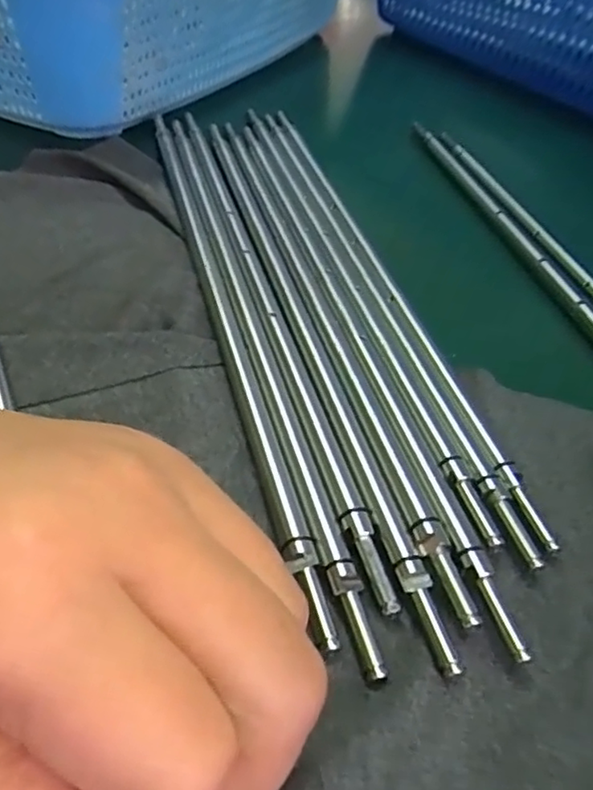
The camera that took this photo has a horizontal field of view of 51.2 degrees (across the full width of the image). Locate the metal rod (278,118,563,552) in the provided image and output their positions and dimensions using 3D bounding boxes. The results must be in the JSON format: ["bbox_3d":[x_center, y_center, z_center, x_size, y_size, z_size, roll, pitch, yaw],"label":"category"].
[{"bbox_3d":[0.027,-0.053,0.241,0.010,0.005,0.259,-9,49,-16],"label":"metal rod"}]

